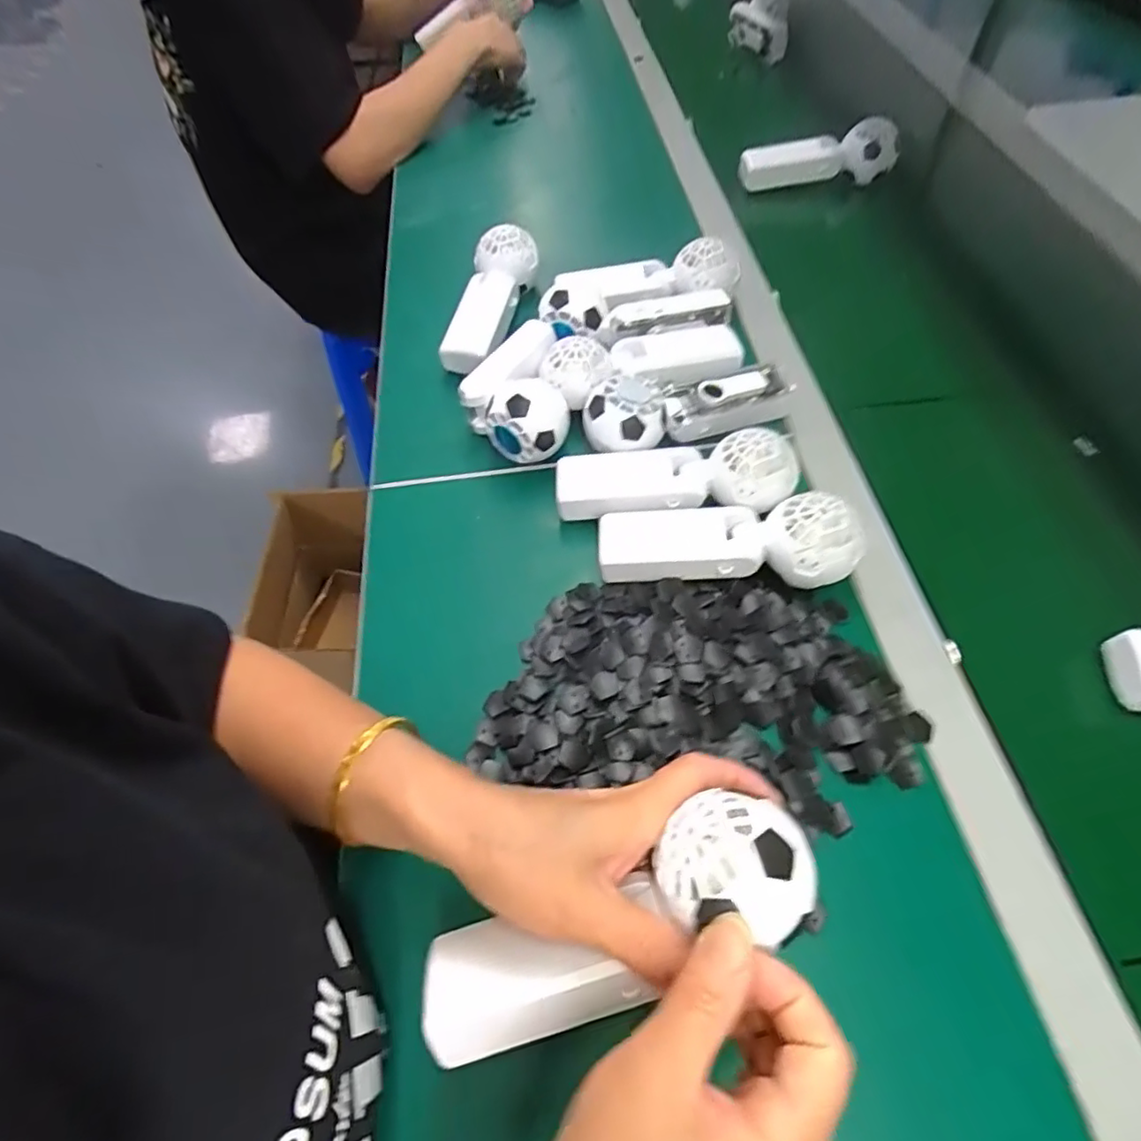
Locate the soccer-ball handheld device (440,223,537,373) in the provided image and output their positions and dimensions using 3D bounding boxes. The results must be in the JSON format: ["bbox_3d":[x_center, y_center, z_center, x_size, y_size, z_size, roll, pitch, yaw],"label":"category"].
[{"bbox_3d":[-0.076,-0.249,0.562,0.062,0.050,0.162,9,59,8],"label":"soccer-ball handheld device"}]

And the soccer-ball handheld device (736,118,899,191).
[{"bbox_3d":[0.285,-0.481,0.701,0.174,0.053,0.046,-6,58,-1],"label":"soccer-ball handheld device"}]

